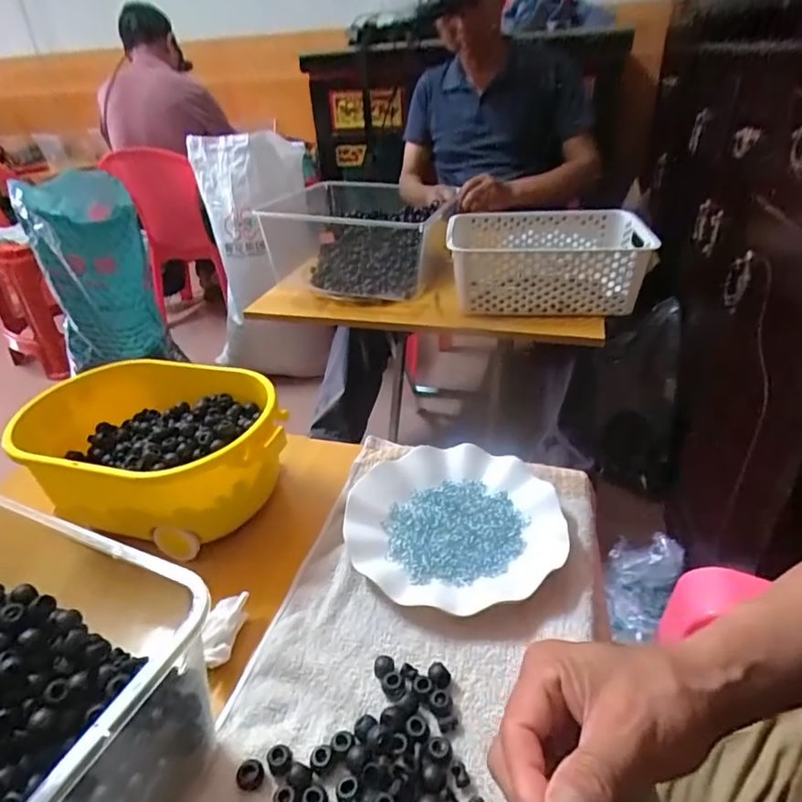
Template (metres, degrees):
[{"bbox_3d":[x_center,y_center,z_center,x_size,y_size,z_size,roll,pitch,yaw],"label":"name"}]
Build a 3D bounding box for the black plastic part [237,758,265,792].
[{"bbox_3d":[-0.090,0.223,0.317,0.015,0.008,0.014,-3,33,2],"label":"black plastic part"}]

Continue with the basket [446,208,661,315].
[{"bbox_3d":[0.238,-0.234,0.891,0.308,0.108,0.222,1,33,9],"label":"basket"}]

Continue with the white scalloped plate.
[{"bbox_3d":[0.046,0.103,0.472,0.180,0.023,0.174,-3,33,2],"label":"white scalloped plate"}]

